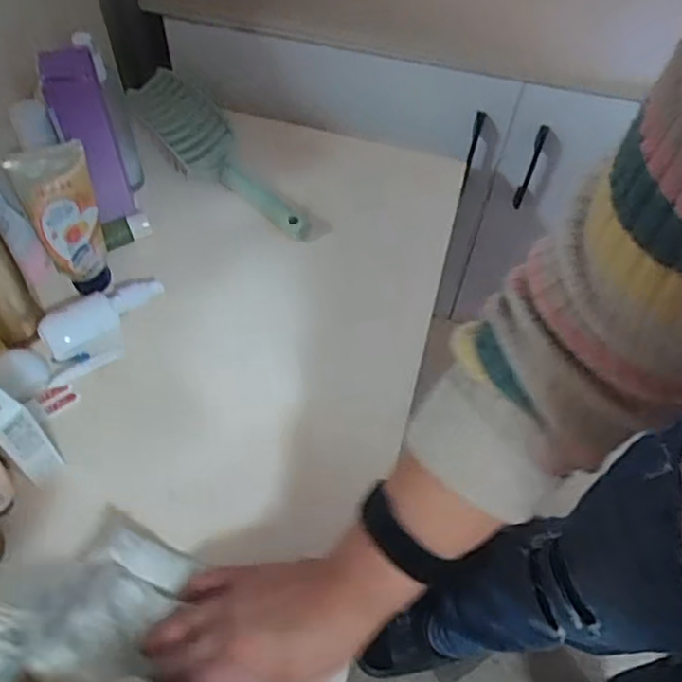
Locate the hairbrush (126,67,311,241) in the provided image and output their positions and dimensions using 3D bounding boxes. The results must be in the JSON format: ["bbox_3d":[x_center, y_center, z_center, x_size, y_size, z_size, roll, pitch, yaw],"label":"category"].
[{"bbox_3d":[-0.120,-0.184,0.661,0.229,0.044,0.072,45,64,-1],"label":"hairbrush"}]

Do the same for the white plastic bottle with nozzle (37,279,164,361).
[{"bbox_3d":[-0.207,-0.027,0.576,0.107,0.026,0.033,-34,65,-21],"label":"white plastic bottle with nozzle"}]

